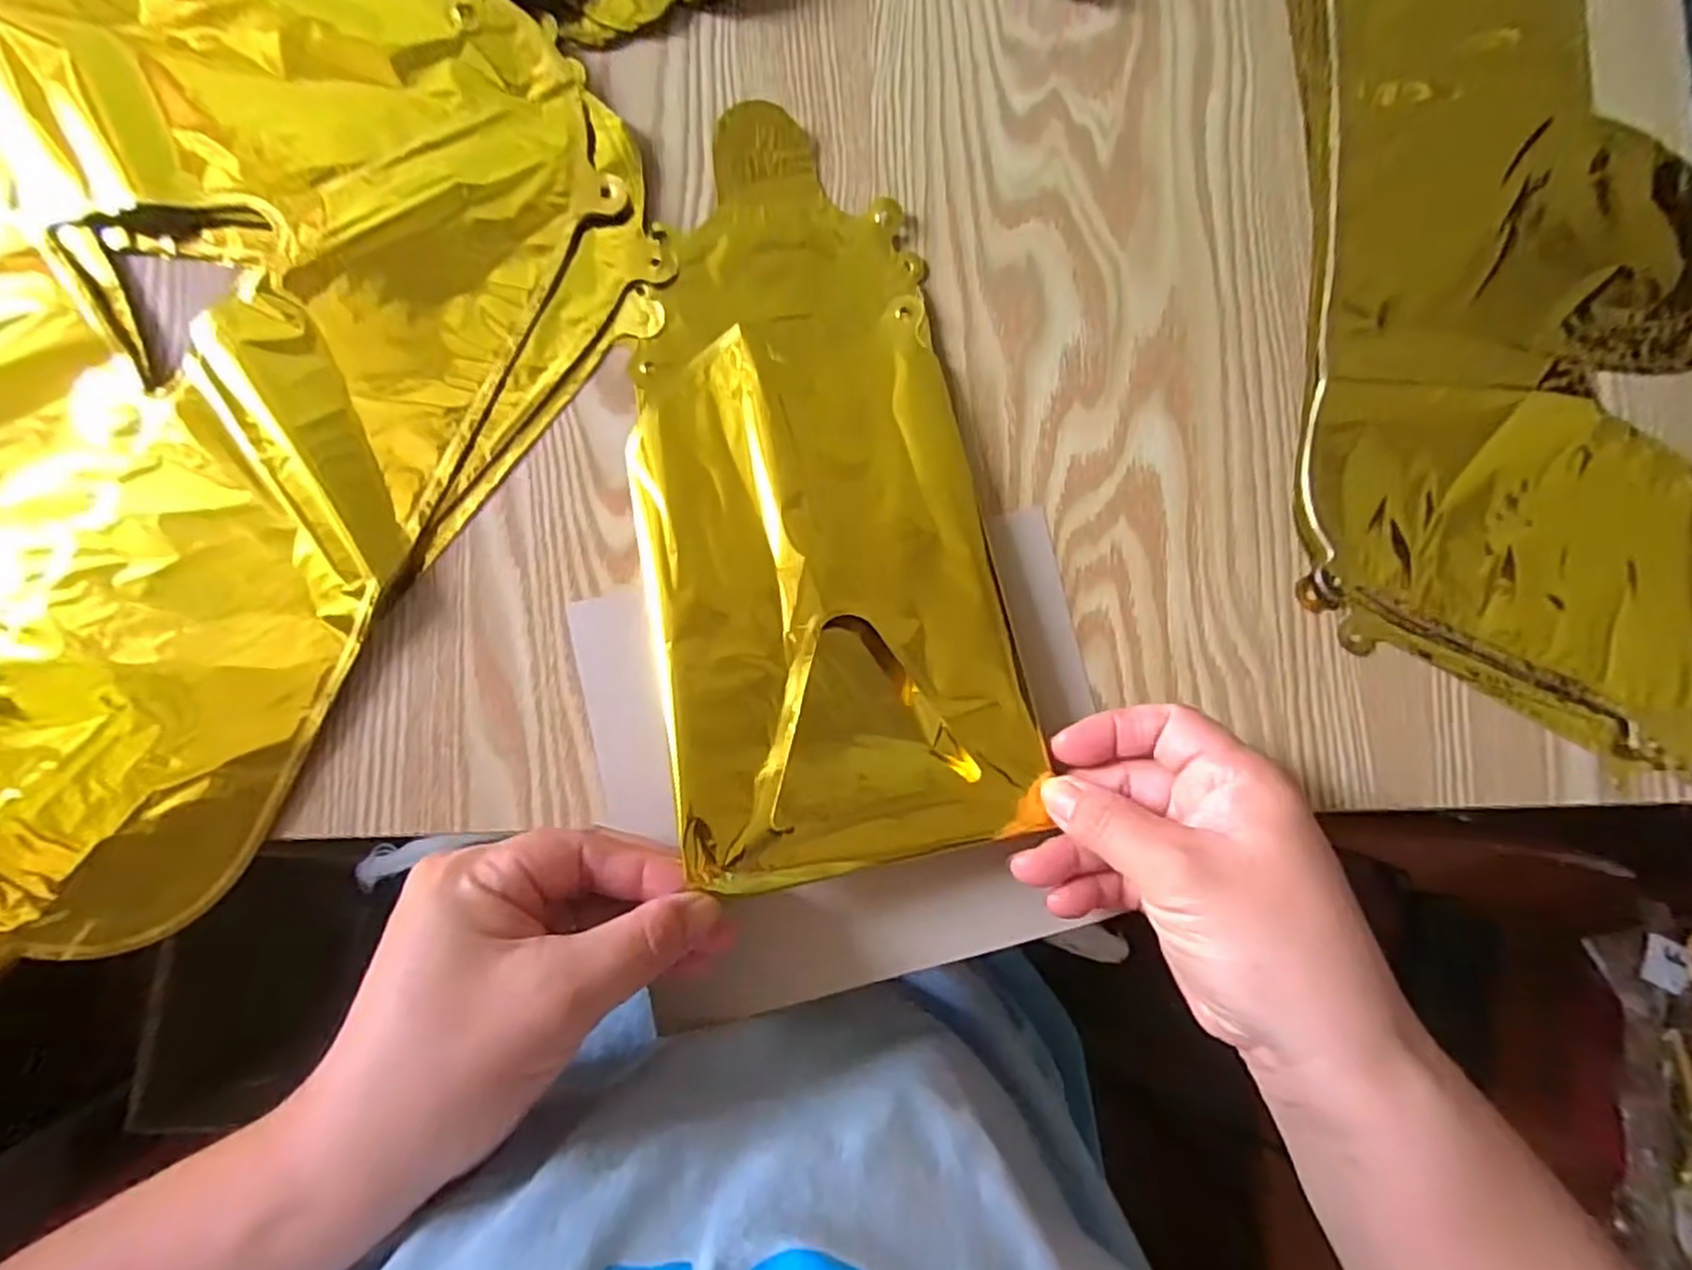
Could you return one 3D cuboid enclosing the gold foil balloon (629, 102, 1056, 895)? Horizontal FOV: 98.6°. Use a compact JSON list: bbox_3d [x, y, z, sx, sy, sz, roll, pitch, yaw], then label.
[{"bbox_3d":[-0.011,-0.062,0.281,0.131,0.022,0.290,-7,78,-6],"label":"gold foil balloon"}]

